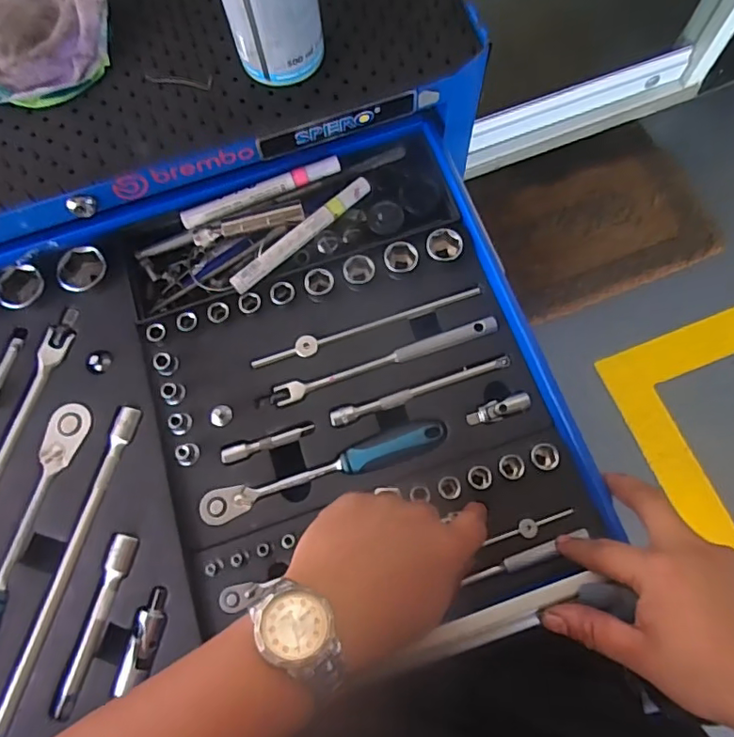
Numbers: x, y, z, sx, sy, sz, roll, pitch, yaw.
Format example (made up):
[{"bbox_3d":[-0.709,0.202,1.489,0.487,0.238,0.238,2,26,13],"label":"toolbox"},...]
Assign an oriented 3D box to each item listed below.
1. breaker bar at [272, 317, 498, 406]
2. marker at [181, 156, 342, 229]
[{"bbox_3d":[0.016,-0.007,0.432,0.181,0.010,0.016,-18,72,-3],"label":"breaker bar"},{"bbox_3d":[-0.090,-0.151,0.467,0.141,0.016,0.013,-20,72,-4],"label":"marker"}]

